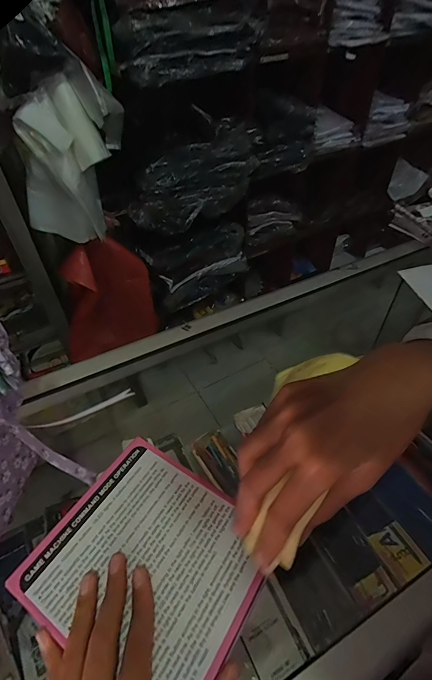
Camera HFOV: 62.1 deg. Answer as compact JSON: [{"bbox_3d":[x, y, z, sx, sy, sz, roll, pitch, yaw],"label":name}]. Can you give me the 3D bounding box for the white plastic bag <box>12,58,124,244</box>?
[{"bbox_3d":[-0.331,-0.402,0.819,0.202,0.387,0.096,17,45,-15],"label":"white plastic bag"}]

